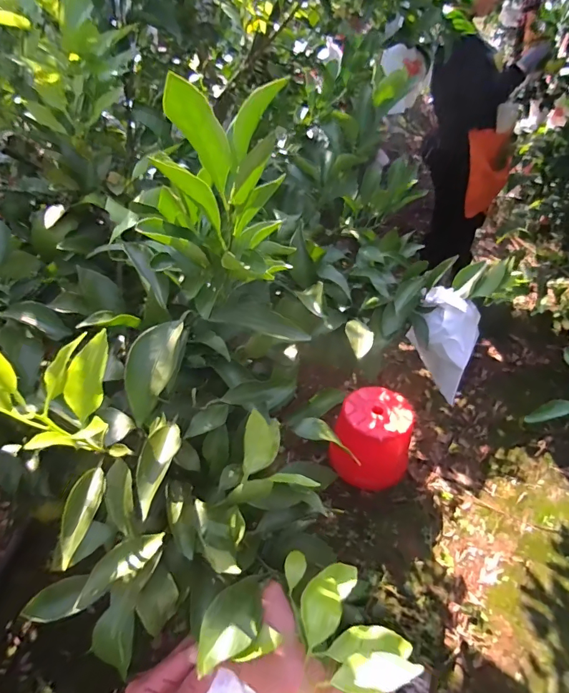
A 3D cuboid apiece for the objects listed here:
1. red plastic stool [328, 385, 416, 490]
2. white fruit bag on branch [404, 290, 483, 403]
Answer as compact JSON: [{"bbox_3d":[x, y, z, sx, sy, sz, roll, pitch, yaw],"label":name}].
[{"bbox_3d":[0.335,0.347,1.568,0.264,0.257,0.301,19,47,33],"label":"red plastic stool"},{"bbox_3d":[0.219,-0.001,0.577,0.077,0.142,0.058,8,42,23],"label":"white fruit bag on branch"}]

